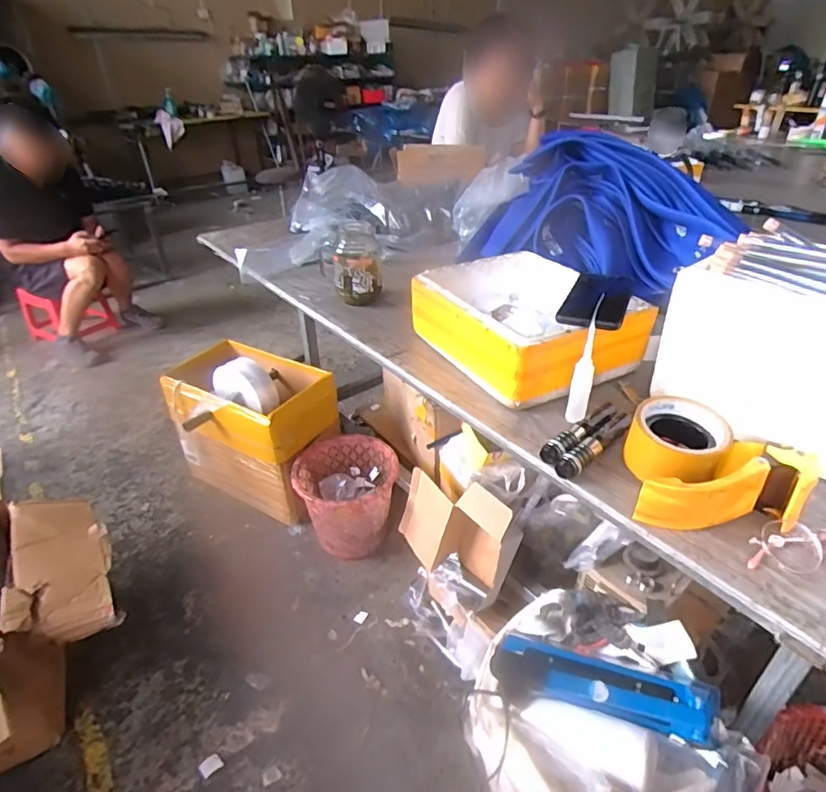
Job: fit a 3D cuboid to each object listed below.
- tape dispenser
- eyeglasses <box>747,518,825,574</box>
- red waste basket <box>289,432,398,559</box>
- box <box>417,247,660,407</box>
[{"bbox_3d":[0.300,0.069,0.519,0.149,0.060,0.139,-1,34,1],"label":"tape dispenser"},{"bbox_3d":[0.368,0.133,0.466,0.135,0.021,0.047,-2,34,0],"label":"eyeglasses"},{"bbox_3d":[-0.180,0.295,1.474,0.272,0.289,0.263,-1,34,1],"label":"red waste basket"},{"bbox_3d":[0.175,-0.112,0.750,0.253,0.092,0.274,-18,37,-22],"label":"box"}]

